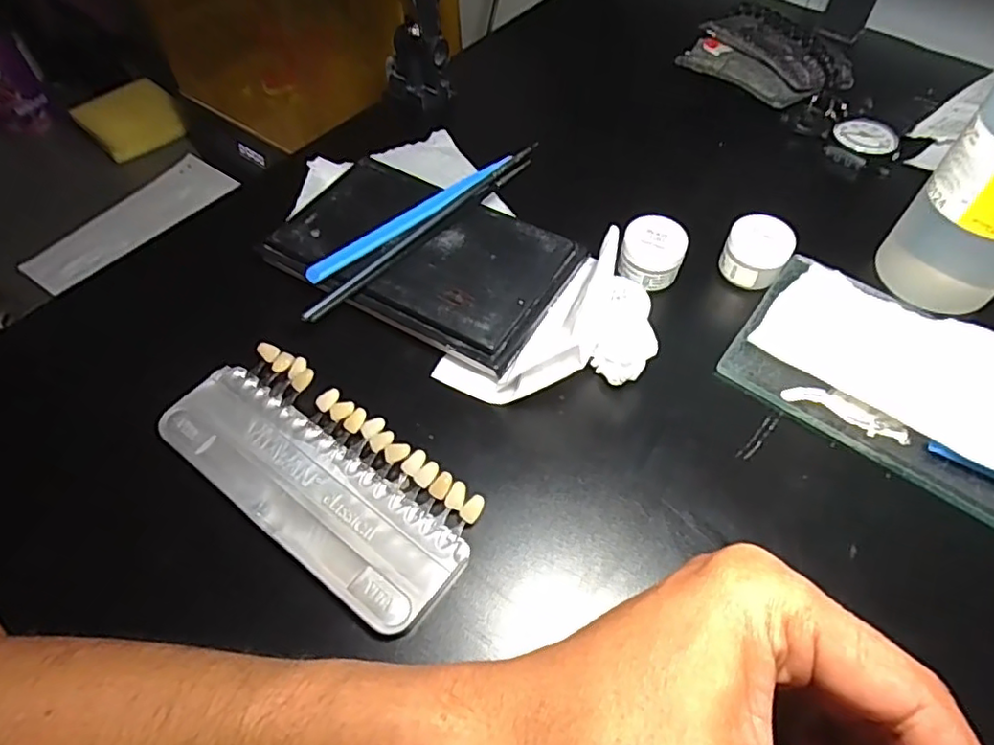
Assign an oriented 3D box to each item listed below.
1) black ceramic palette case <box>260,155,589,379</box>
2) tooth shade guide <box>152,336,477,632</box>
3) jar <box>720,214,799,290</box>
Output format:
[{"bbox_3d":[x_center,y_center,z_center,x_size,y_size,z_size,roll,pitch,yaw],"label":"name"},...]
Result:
[{"bbox_3d":[-0.040,-0.064,0.331,0.149,0.020,0.093,25,60,16],"label":"black ceramic palette case"},{"bbox_3d":[-0.077,0.044,0.270,0.147,0.013,0.066,33,62,20],"label":"tooth shade guide"},{"bbox_3d":[0.140,-0.066,0.331,0.032,0.024,0.030,0,56,0],"label":"jar"}]

